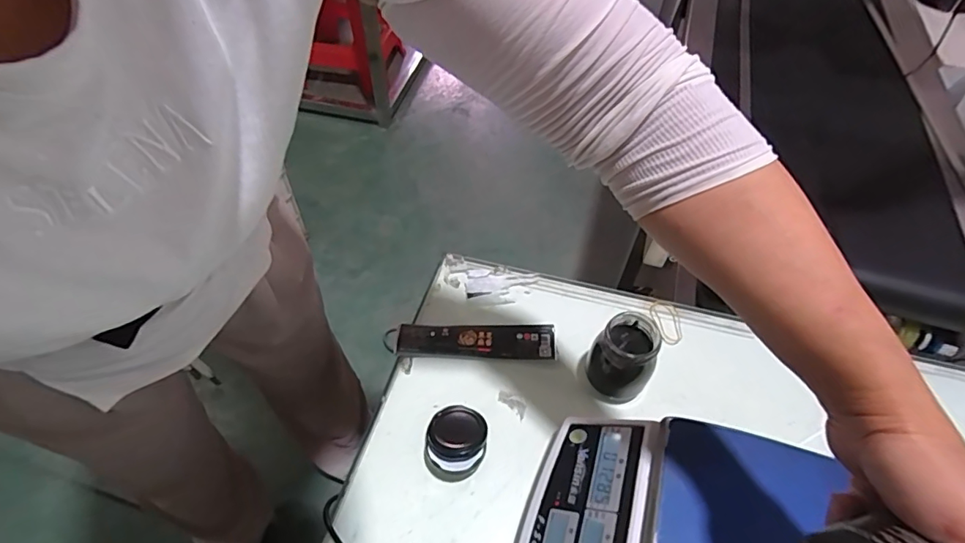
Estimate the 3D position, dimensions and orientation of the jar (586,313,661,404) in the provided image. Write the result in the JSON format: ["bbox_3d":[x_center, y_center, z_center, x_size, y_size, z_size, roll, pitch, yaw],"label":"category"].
[{"bbox_3d":[0.147,0.091,0.513,0.065,0.097,0.057,25,57,17],"label":"jar"}]

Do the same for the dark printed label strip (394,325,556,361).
[{"bbox_3d":[-0.008,0.084,0.575,0.182,0.009,0.045,0,54,0],"label":"dark printed label strip"}]

